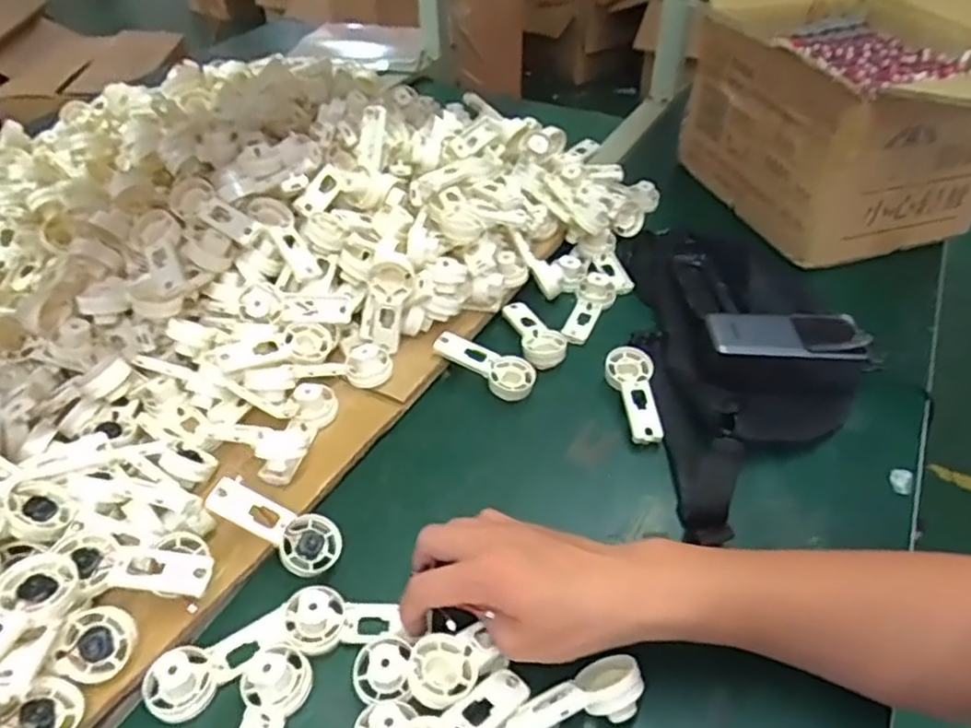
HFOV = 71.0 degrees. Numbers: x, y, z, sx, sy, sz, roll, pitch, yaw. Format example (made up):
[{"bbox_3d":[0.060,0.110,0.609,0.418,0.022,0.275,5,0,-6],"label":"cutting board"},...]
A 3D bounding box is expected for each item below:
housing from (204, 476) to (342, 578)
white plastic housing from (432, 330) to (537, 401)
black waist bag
[{"bbox_3d":[-0.142,0.109,0.463,0.093,0.014,0.037,33,44,-8],"label":"housing"},{"bbox_3d":[-0.001,0.000,0.597,0.093,0.019,0.035,27,47,9],"label":"white plastic housing"},{"bbox_3d":[0.238,-0.011,0.604,0.193,0.056,0.363,1,42,2],"label":"black waist bag"}]

